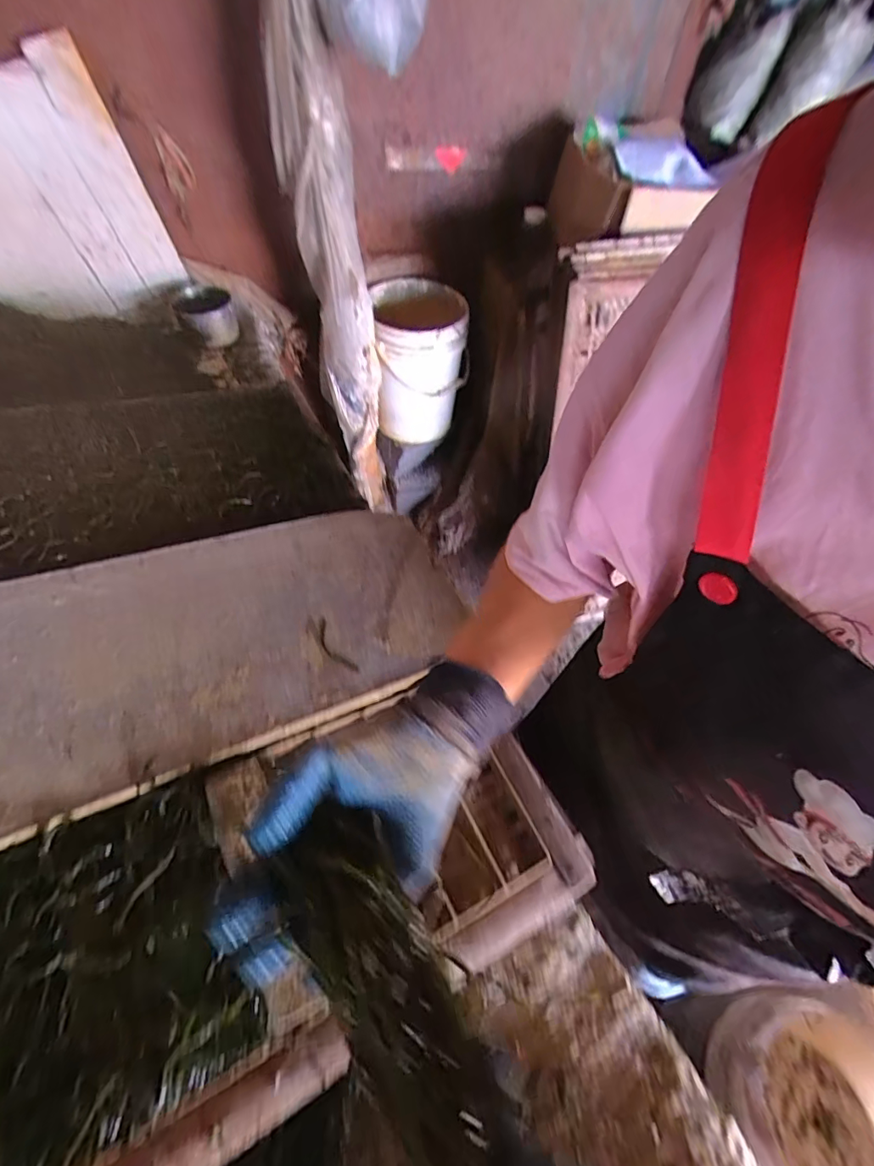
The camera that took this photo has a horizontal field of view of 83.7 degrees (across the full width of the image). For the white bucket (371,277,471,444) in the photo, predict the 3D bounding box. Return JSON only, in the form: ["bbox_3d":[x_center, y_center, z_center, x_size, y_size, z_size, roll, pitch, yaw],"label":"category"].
[{"bbox_3d":[-0.045,-0.580,1.346,0.231,0.402,0.231,1,56,-2],"label":"white bucket"}]

